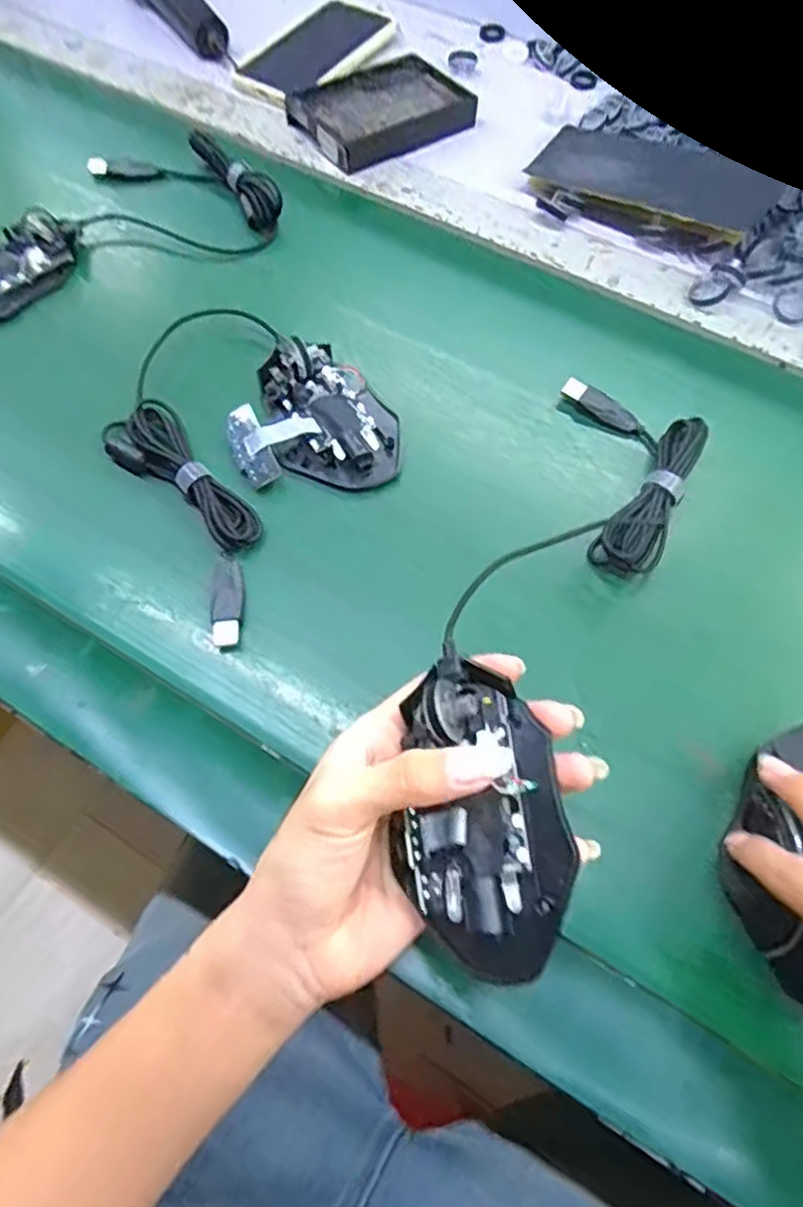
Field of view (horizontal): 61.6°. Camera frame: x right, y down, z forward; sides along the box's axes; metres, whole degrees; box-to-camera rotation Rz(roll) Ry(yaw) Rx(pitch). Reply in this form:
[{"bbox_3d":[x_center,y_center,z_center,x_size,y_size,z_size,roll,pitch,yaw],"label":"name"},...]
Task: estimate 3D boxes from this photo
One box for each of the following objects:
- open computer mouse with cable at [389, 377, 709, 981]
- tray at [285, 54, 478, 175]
[{"bbox_3d":[0.075,0.008,0.328,0.086,0.041,0.311,26,54,9],"label":"open computer mouse with cable"},{"bbox_3d":[-0.017,-0.415,0.564,0.140,0.019,0.102,-33,71,-17],"label":"tray"}]

